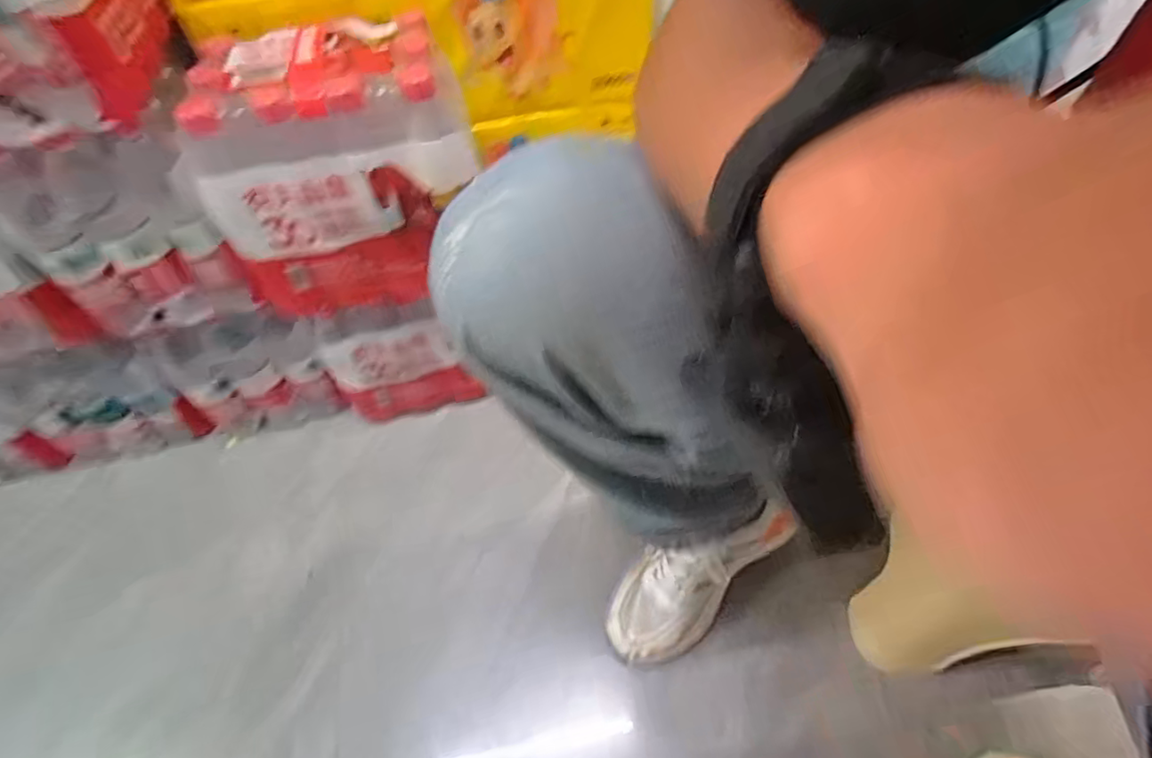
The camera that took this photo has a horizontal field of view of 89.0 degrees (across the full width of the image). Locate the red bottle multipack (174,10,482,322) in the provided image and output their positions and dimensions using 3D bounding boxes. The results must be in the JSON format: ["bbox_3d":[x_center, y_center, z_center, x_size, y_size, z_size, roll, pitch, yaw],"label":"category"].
[{"bbox_3d":[-0.227,-0.214,0.611,0.240,0.222,0.149,-11,56,-4],"label":"red bottle multipack"}]

